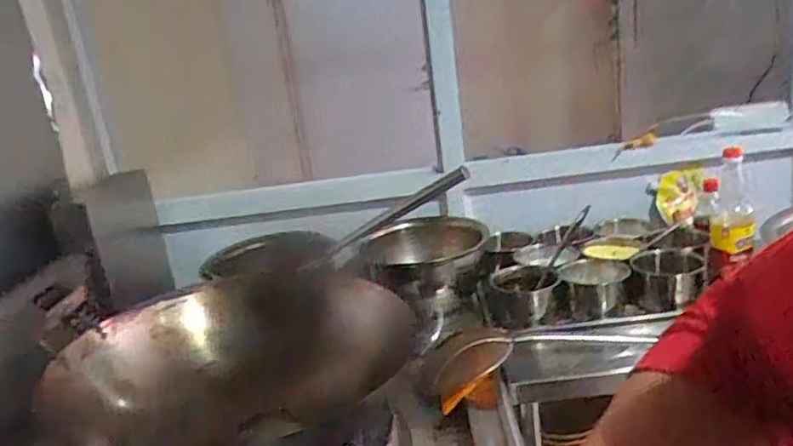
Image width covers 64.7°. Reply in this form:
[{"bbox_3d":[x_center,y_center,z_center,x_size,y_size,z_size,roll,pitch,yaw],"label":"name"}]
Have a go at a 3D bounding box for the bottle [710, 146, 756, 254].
[{"bbox_3d":[0.663,-0.045,1.238,0.073,0.060,0.239,1,52,26],"label":"bottle"}]

